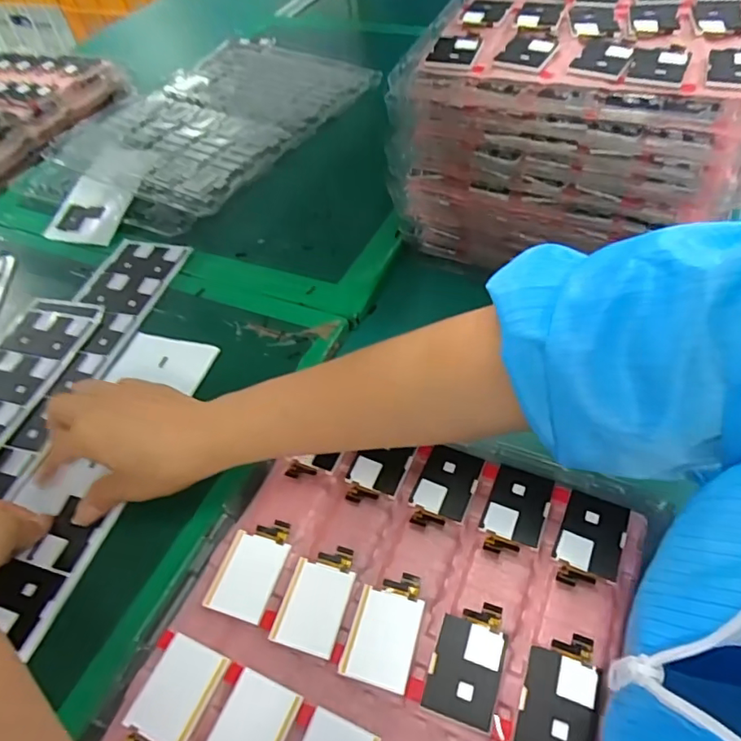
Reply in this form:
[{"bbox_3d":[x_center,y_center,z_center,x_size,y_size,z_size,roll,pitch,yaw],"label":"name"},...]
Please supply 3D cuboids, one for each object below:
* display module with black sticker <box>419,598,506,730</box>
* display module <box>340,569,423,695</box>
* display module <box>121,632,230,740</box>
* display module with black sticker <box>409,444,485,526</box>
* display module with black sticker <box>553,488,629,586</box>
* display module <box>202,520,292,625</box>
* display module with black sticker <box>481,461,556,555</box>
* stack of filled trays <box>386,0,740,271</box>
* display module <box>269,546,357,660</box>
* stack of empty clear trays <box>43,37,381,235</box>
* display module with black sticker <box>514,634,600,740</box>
[{"bbox_3d":[0.050,0.148,0.281,0.033,0.006,0.056,12,52,16],"label":"display module with black sticker"},{"bbox_3d":[0.008,0.138,0.294,0.035,0.004,0.057,10,51,14],"label":"display module"},{"bbox_3d":[-0.101,0.168,0.277,0.034,0.004,0.055,15,52,18],"label":"display module"},{"bbox_3d":[0.047,0.074,0.342,0.034,0.009,0.055,17,53,20],"label":"display module with black sticker"},{"bbox_3d":[0.126,0.099,0.313,0.034,0.007,0.056,19,54,20],"label":"display module with black sticker"},{"bbox_3d":[-0.070,0.114,0.319,0.035,0.004,0.057,11,51,14],"label":"display module"},{"bbox_3d":[0.088,0.085,0.329,0.035,0.008,0.054,17,53,19],"label":"display module with black sticker"},{"bbox_3d":[0.190,-0.243,0.505,0.256,0.170,0.300,16,53,18],"label":"stack of filled trays"},{"bbox_3d":[-0.030,0.126,0.306,0.035,0.004,0.057,10,51,14],"label":"display module"},{"bbox_3d":[-0.189,-0.322,0.695,0.276,0.053,0.394,23,55,23],"label":"stack of empty clear trays"},{"bbox_3d":[0.093,0.159,0.267,0.034,0.006,0.057,14,52,17],"label":"display module with black sticker"}]

